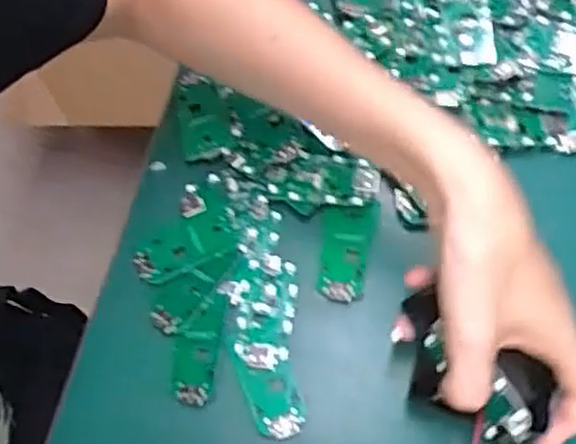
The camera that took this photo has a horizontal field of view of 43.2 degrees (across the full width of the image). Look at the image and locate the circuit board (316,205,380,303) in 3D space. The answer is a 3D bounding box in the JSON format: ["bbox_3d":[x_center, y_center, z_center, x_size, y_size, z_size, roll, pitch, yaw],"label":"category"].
[{"bbox_3d":[0.034,0.018,0.422,0.032,0.005,0.056,2,79,13],"label":"circuit board"}]

